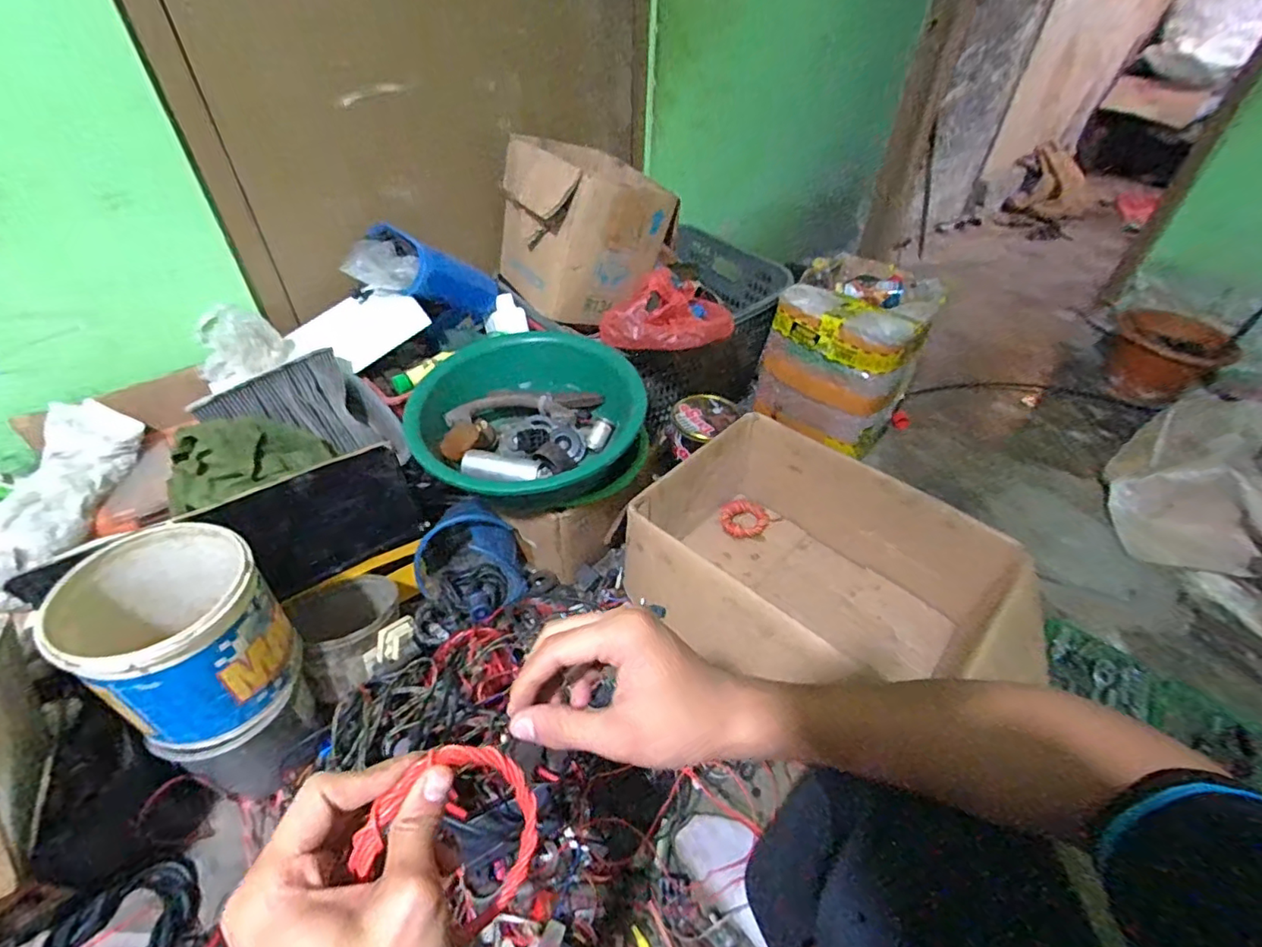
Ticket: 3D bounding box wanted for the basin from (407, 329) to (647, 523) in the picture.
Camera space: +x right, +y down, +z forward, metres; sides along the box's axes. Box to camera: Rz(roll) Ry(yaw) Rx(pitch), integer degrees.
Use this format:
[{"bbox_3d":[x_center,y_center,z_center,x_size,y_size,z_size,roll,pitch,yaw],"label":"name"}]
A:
[{"bbox_3d":[-0.170,-0.070,0.907,0.336,0.172,0.344,1,44,-1],"label":"basin"}]

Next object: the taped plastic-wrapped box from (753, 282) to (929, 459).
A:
[{"bbox_3d":[0.444,-0.233,1.211,0.282,0.298,0.178,33,53,29],"label":"taped plastic-wrapped box"}]

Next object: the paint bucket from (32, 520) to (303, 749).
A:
[{"bbox_3d":[-0.514,0.184,0.652,0.188,0.183,0.172,1,44,-1],"label":"paint bucket"}]

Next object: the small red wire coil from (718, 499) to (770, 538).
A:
[{"bbox_3d":[0.227,0.092,1.119,0.094,0.021,0.107,6,44,5],"label":"small red wire coil"}]

